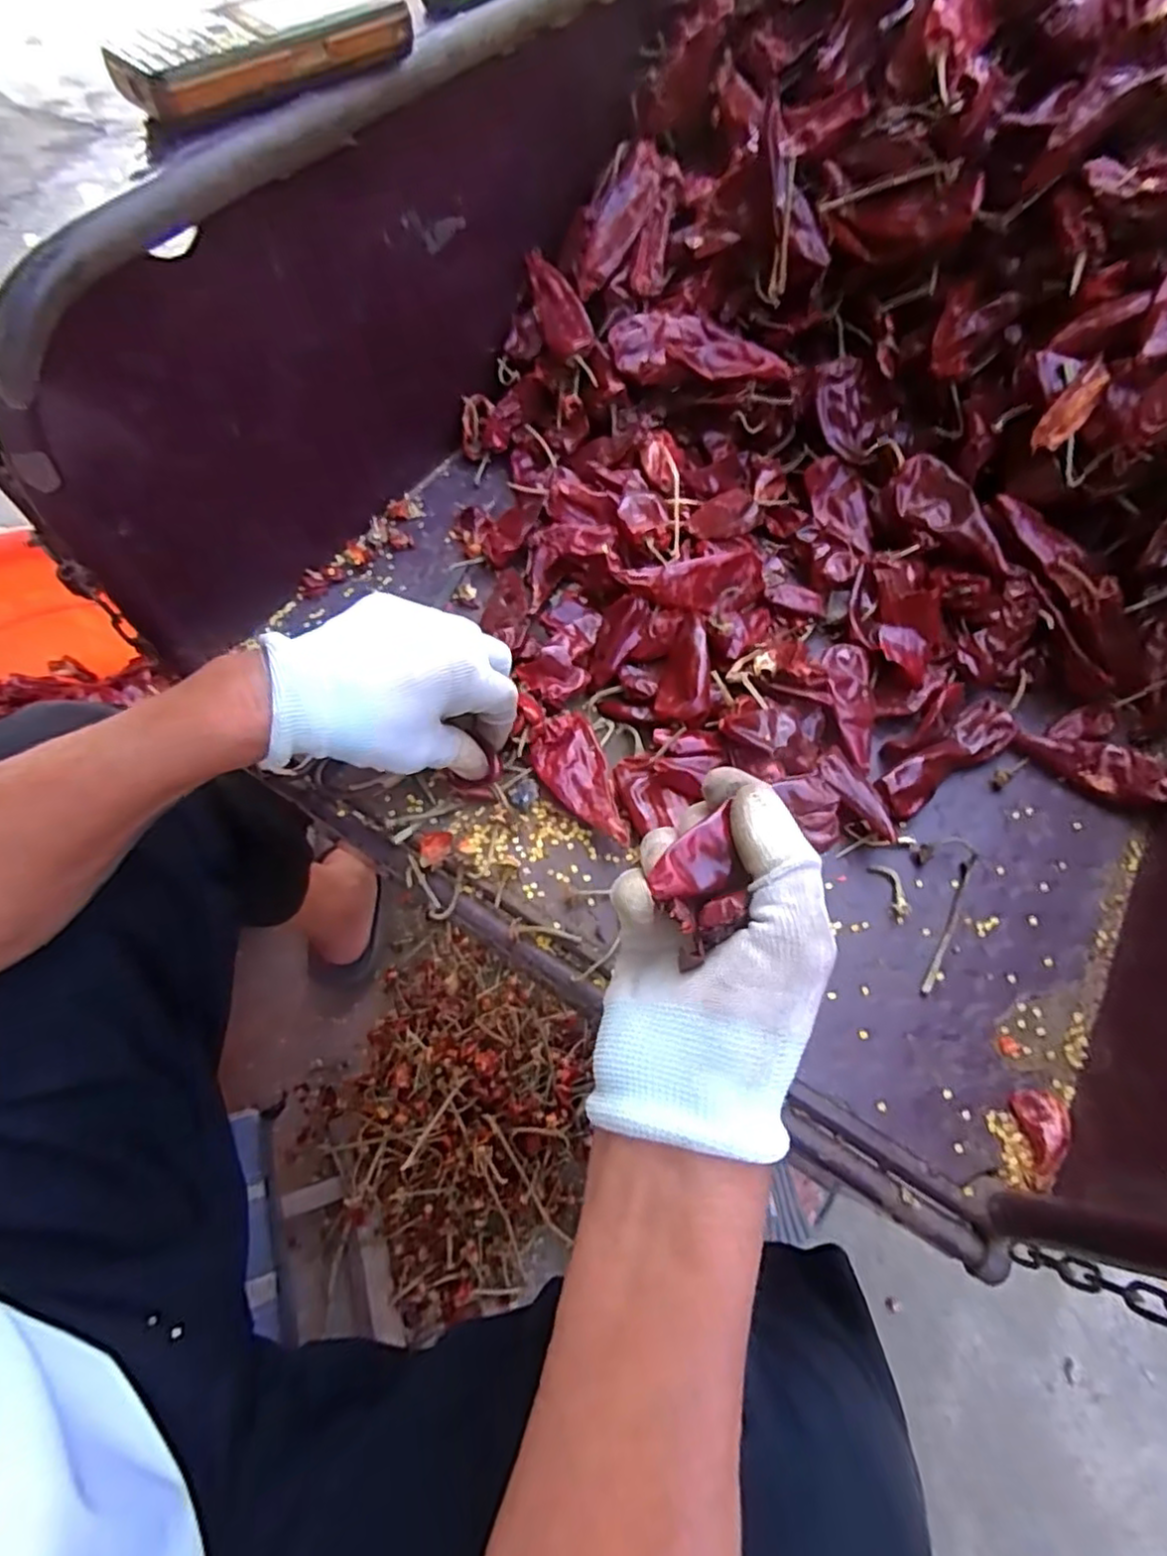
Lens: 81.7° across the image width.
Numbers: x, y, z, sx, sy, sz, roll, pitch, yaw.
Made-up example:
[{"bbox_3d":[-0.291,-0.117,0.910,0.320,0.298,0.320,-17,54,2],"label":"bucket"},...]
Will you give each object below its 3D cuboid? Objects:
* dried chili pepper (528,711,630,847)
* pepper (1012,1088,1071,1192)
[{"bbox_3d":[-0.004,0.003,0.389,0.040,0.016,0.084,-16,66,-6],"label":"dried chili pepper"},{"bbox_3d":[0.211,0.166,0.310,0.021,0.010,0.044,18,52,10],"label":"pepper"}]

